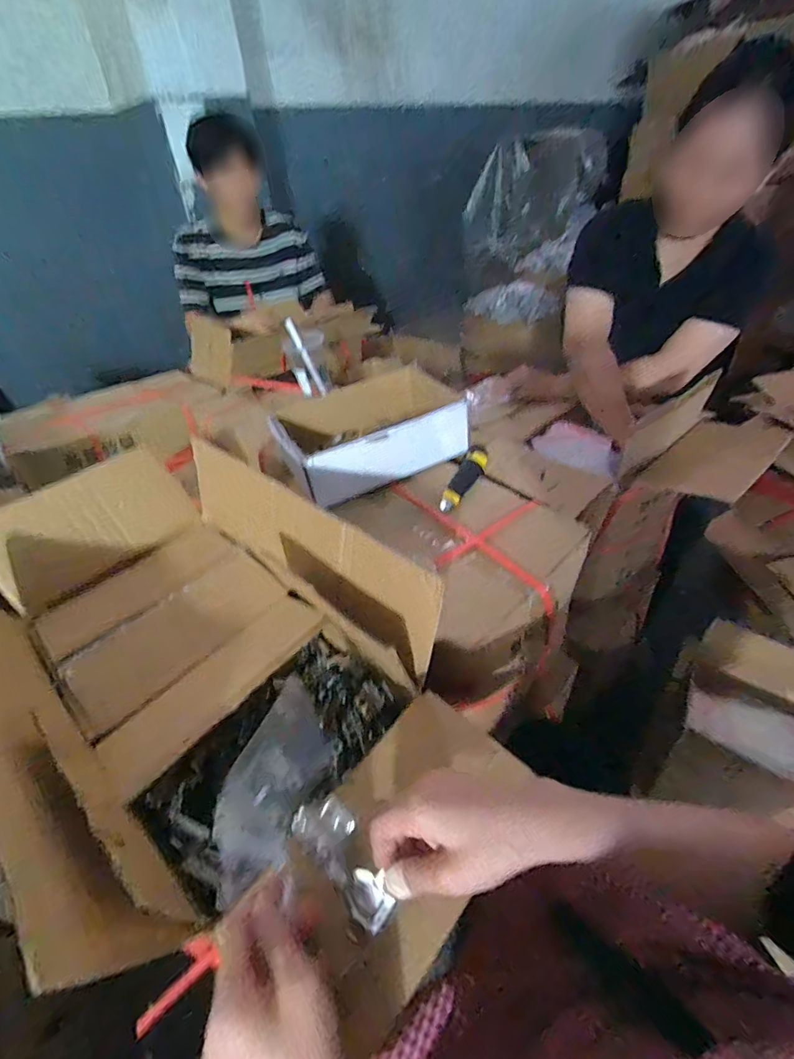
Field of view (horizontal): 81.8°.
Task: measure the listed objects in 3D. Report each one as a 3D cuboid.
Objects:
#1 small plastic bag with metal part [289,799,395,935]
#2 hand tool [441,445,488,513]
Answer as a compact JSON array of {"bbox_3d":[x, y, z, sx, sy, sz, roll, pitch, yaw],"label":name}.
[{"bbox_3d":[-0.042,0.267,0.372,0.041,0.019,0.101,-30,60,-27],"label":"small plastic bag with metal part"},{"bbox_3d":[0.119,-0.089,0.784,0.036,0.024,0.157,15,43,23],"label":"hand tool"}]

